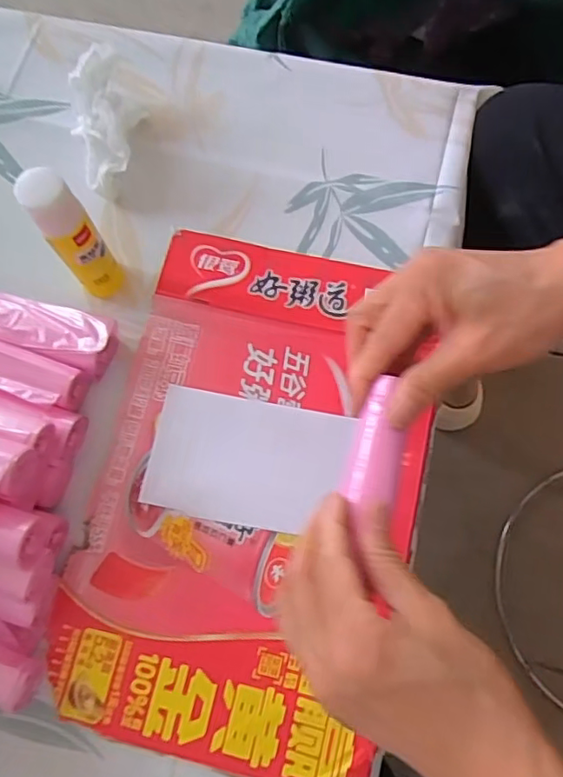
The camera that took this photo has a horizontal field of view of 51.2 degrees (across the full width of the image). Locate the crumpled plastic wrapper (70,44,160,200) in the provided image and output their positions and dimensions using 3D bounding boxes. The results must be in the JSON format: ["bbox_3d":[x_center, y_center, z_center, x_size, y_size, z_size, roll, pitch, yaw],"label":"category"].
[{"bbox_3d":[-0.126,-0.202,0.429,0.058,0.045,0.118,-3,74,1],"label":"crumpled plastic wrapper"}]

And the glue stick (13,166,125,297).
[{"bbox_3d":[-0.127,-0.092,0.363,0.028,0.106,0.028,0,74,2],"label":"glue stick"}]

